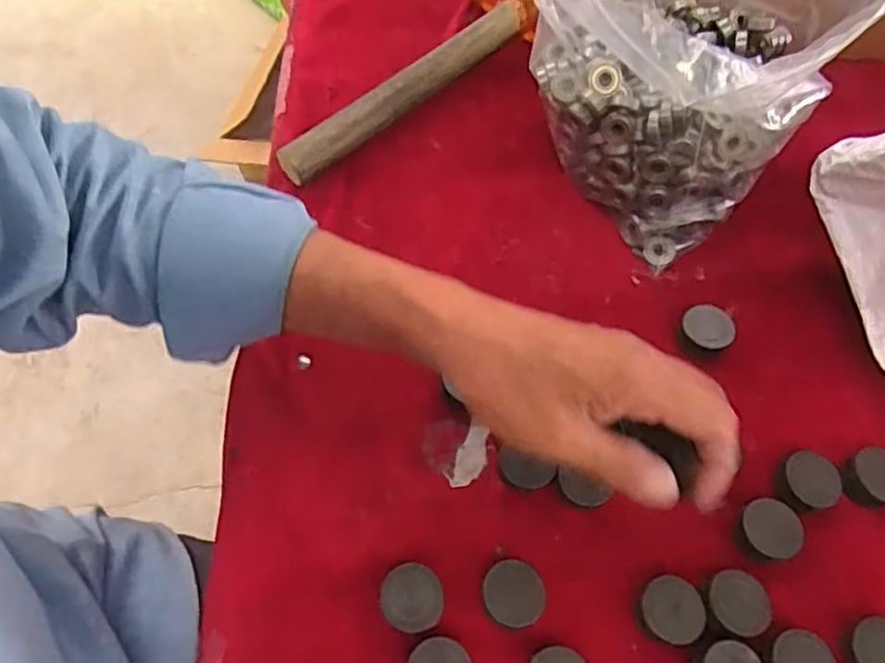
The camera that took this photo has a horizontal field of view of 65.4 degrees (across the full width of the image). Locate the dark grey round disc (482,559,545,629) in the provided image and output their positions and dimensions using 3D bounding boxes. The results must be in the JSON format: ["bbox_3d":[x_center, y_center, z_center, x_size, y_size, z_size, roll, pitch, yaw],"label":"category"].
[{"bbox_3d":[0.037,0.137,0.360,0.029,0.017,0.031,1,61,-2],"label":"dark grey round disc"}]

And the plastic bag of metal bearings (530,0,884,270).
[{"bbox_3d":[0.169,-0.196,0.434,0.157,0.211,0.197,39,66,17],"label":"plastic bag of metal bearings"}]

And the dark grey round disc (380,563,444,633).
[{"bbox_3d":[-0.016,0.138,0.355,0.031,0.014,0.031,1,61,-2],"label":"dark grey round disc"}]

